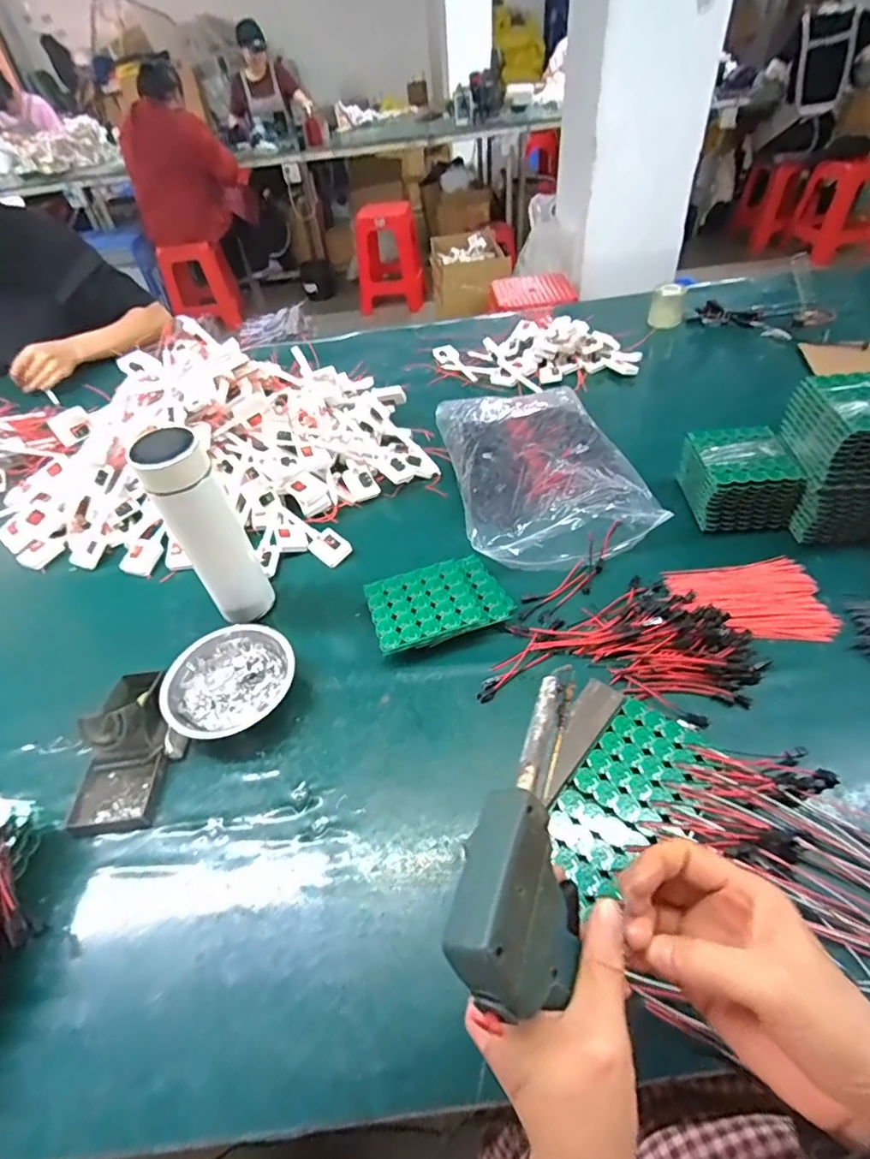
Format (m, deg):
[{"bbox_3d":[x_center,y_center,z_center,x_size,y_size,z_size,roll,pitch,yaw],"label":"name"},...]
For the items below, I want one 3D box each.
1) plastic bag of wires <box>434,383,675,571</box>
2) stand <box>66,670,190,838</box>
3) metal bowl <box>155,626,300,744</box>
[{"bbox_3d":[0.136,-0.161,0.734,0.221,0.066,0.337,-9,48,-4],"label":"plastic bag of wires"},{"bbox_3d":[-0.284,0.147,0.499,0.087,0.062,0.153,0,48,4],"label":"stand"},{"bbox_3d":[-0.208,0.102,0.551,0.125,0.034,0.110,-26,51,-18],"label":"metal bowl"}]

